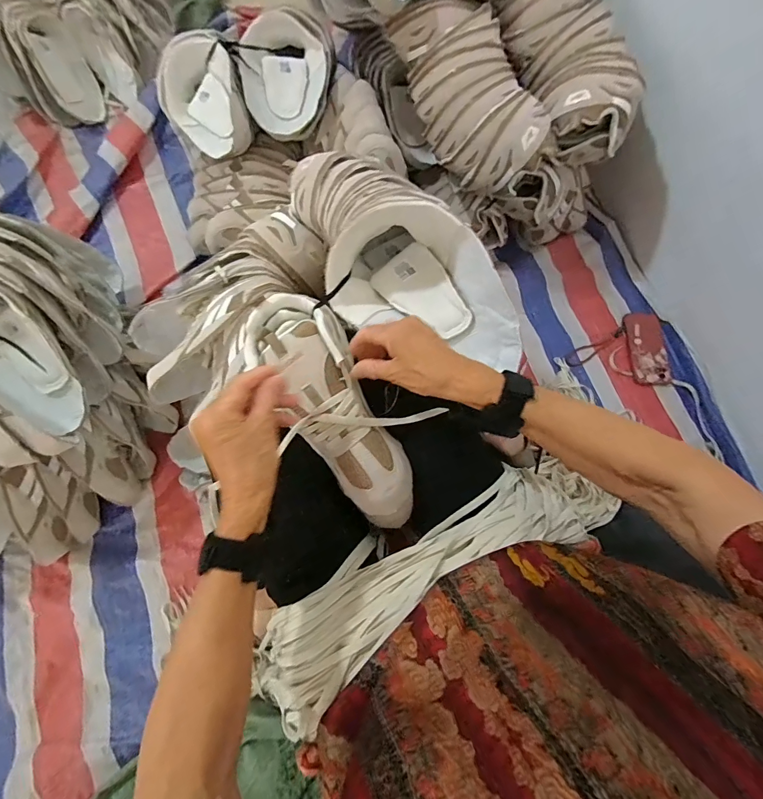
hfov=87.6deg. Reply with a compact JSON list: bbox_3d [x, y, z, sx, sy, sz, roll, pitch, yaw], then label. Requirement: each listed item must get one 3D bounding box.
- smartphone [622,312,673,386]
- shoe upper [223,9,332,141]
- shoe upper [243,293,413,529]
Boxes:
[{"bbox_3d":[0.576,-0.112,0.864,0.073,0.020,0.167,1,73,-1],"label":"smartphone"},{"bbox_3d":[-0.190,-0.647,0.794,0.185,0.087,0.228,-22,75,-8],"label":"shoe upper"},{"bbox_3d":[-0.050,0.012,0.420,0.106,0.058,0.272,-30,89,-10],"label":"shoe upper"}]

